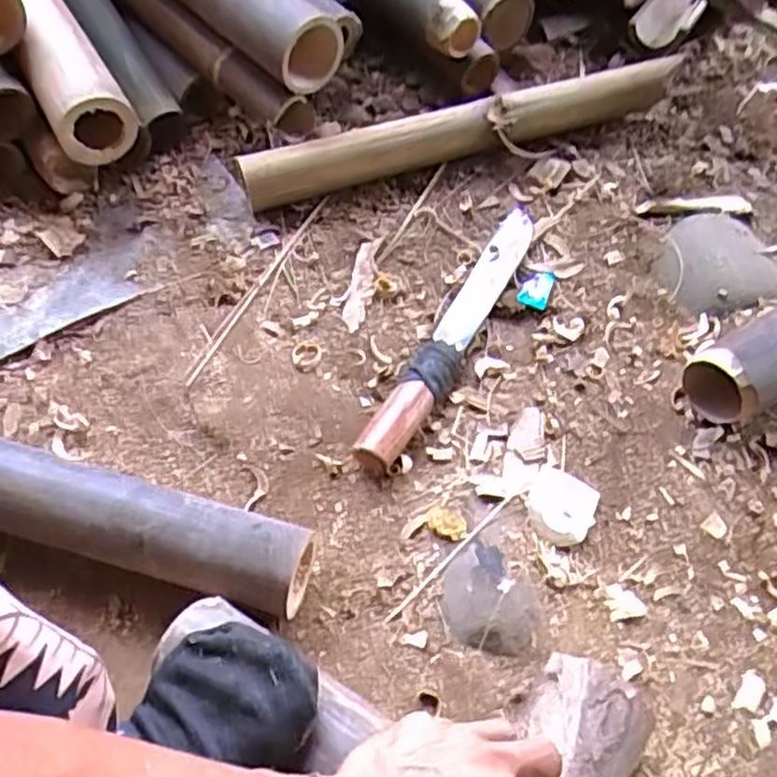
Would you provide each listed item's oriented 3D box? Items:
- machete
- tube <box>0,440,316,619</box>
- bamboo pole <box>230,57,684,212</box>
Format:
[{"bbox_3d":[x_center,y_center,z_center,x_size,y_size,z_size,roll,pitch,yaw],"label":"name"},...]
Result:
[{"bbox_3d":[0.066,-0.064,0.691,0.041,0.029,0.349,22,57,16],"label":"machete"},{"bbox_3d":[-0.204,0.100,0.545,0.289,0.072,0.064,13,55,10],"label":"tube"},{"bbox_3d":[0.092,-0.286,0.827,0.516,0.059,0.057,-18,56,-13],"label":"bamboo pole"}]

